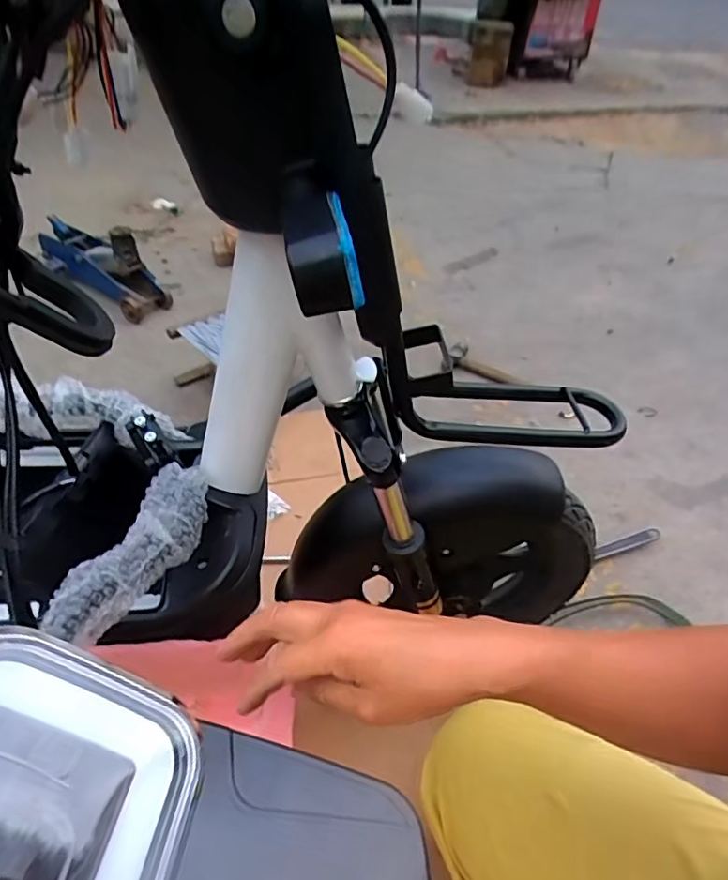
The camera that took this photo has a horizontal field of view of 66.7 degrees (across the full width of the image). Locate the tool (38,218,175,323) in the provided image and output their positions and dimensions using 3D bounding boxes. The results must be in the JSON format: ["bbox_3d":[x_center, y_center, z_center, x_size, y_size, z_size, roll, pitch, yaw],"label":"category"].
[{"bbox_3d":[-0.688,-0.470,1.426,0.382,0.171,0.131,28,50,25],"label":"tool"}]

